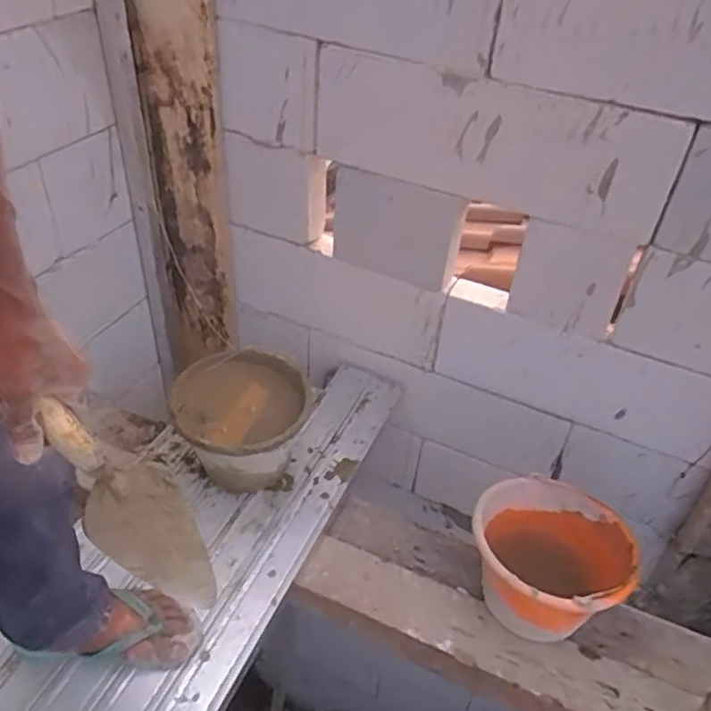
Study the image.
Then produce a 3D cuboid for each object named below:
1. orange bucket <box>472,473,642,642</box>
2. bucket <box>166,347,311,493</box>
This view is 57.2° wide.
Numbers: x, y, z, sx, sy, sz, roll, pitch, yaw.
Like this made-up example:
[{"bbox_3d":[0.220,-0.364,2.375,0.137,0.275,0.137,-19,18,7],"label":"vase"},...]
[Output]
[{"bbox_3d":[0.299,0.324,1.039,0.238,0.177,0.223,3,40,-2],"label":"orange bucket"},{"bbox_3d":[-0.204,0.128,1.166,0.219,0.167,0.237,3,40,-2],"label":"bucket"}]

